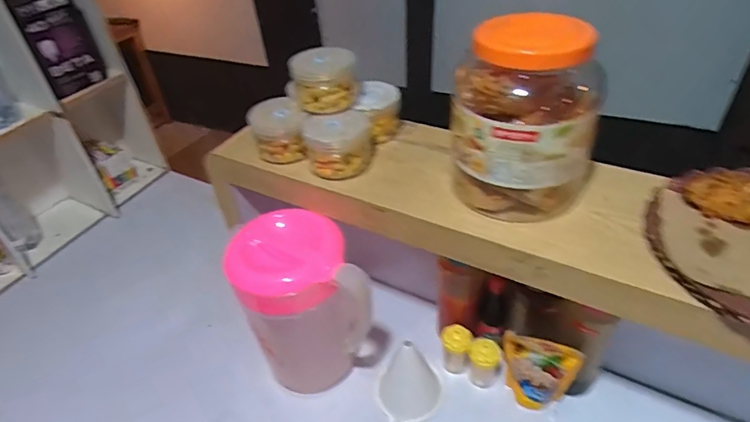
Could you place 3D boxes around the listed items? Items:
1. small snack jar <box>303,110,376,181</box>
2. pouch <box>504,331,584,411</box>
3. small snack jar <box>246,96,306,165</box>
[{"bbox_3d":[-0.048,-0.090,0.645,0.090,0.058,0.074,-7,40,-1],"label":"small snack jar"},{"bbox_3d":[0.226,0.228,0.656,0.098,0.139,0.032,9,42,17],"label":"pouch"},{"bbox_3d":[-0.141,-0.114,0.684,0.073,0.065,0.080,-3,40,3],"label":"small snack jar"}]

